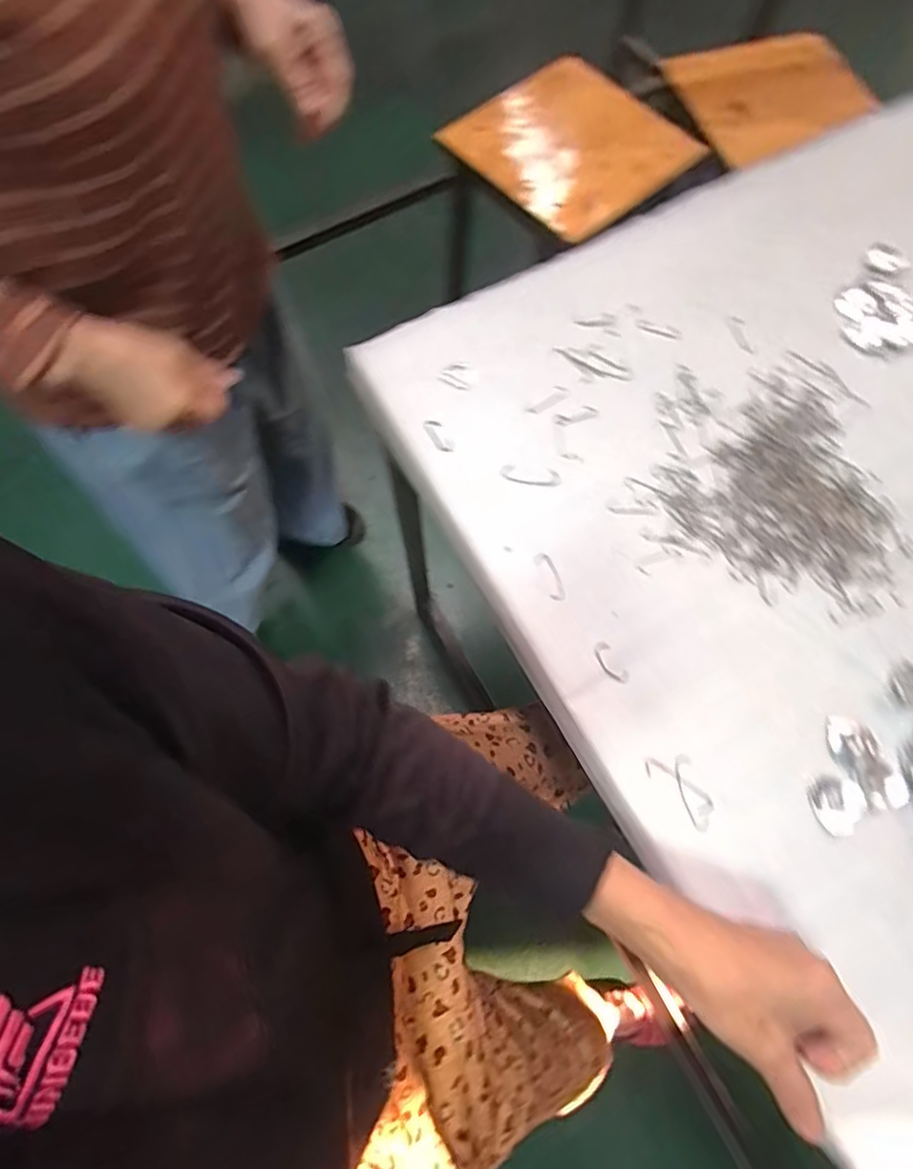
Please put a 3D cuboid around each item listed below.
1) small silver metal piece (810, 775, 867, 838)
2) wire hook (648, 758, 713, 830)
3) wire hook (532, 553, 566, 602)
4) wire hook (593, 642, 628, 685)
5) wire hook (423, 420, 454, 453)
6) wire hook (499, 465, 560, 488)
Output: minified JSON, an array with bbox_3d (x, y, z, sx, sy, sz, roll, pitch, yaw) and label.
[{"bbox_3d":[0.275,0.158,0.414,0.035,0.005,0.040,36,74,9],"label":"small silver metal piece"},{"bbox_3d":[0.166,0.152,0.421,0.034,0.004,0.057,-21,73,-9],"label":"wire hook"},{"bbox_3d":[0.078,-0.006,0.477,0.015,0.004,0.044,-21,73,-9],"label":"wire hook"},{"bbox_3d":[0.121,0.062,0.451,0.015,0.004,0.037,-27,74,-11],"label":"wire hook"},{"bbox_3d":[-0.017,-0.135,0.524,0.015,0.005,0.040,-21,73,-9],"label":"wire hook"},{"bbox_3d":[0.067,-0.096,0.512,0.053,0.007,0.018,4,71,-1],"label":"wire hook"}]

